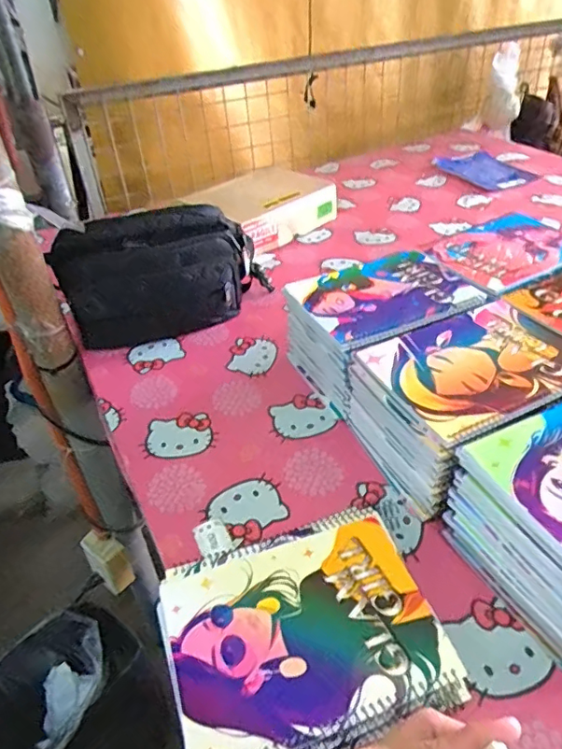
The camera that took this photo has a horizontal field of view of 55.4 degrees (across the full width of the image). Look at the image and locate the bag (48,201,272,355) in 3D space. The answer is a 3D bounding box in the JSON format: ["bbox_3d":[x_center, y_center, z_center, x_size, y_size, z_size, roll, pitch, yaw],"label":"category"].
[{"bbox_3d":[-0.165,-0.146,0.787,0.301,0.165,0.084,-16,40,-13],"label":"bag"}]

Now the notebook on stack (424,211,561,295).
[{"bbox_3d":[0.311,-0.172,0.730,0.204,0.008,0.163,-21,41,-18],"label":"notebook on stack"}]

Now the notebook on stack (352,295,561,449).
[{"bbox_3d":[0.199,-0.015,0.542,0.201,0.006,0.160,-21,41,-18],"label":"notebook on stack"}]

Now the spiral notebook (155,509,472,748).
[{"bbox_3d":[0.014,0.199,0.418,0.200,0.016,0.171,-16,40,-12],"label":"spiral notebook"}]

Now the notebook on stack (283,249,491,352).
[{"bbox_3d":[0.128,-0.100,0.658,0.200,0.008,0.160,-19,41,-16],"label":"notebook on stack"}]

